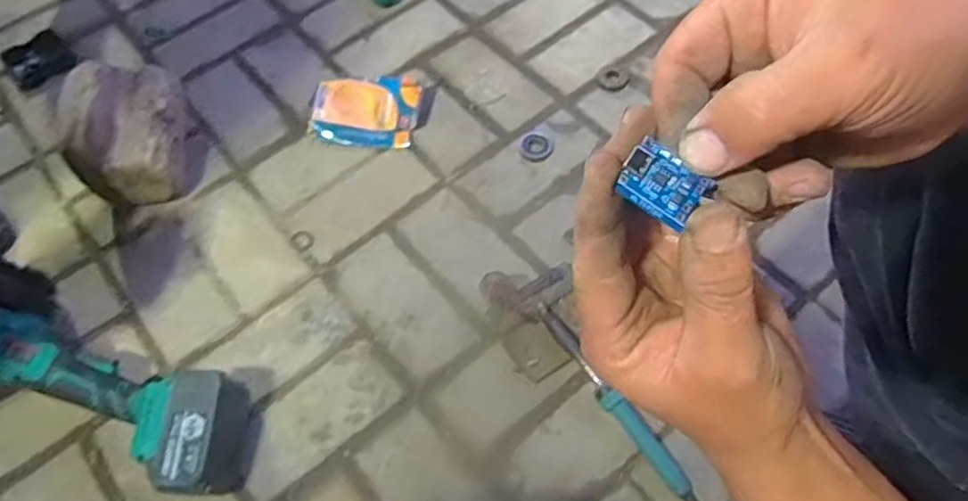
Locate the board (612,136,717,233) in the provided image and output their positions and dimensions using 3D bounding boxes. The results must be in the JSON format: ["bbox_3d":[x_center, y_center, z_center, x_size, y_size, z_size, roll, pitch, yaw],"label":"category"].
[{"bbox_3d":[0.058,-0.021,0.209,0.025,0.004,0.020,34,95,1],"label":"board"}]

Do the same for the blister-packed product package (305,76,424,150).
[{"bbox_3d":[-0.159,-0.197,0.887,0.138,0.029,0.123,4,60,4],"label":"blister-packed product package"}]

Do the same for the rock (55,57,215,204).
[{"bbox_3d":[-0.442,-0.149,0.820,0.121,0.132,0.153,-10,61,-3],"label":"rock"}]

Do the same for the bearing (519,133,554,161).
[{"bbox_3d":[0.069,-0.136,0.852,0.043,0.011,0.051,4,60,4],"label":"bearing"}]

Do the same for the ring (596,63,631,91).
[{"bbox_3d":[0.180,-0.242,0.907,0.045,0.008,0.045,-1,60,1],"label":"ring"}]

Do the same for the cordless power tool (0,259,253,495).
[{"bbox_3d":[-0.402,0.129,0.679,0.367,0.094,0.114,25,65,15],"label":"cordless power tool"}]

